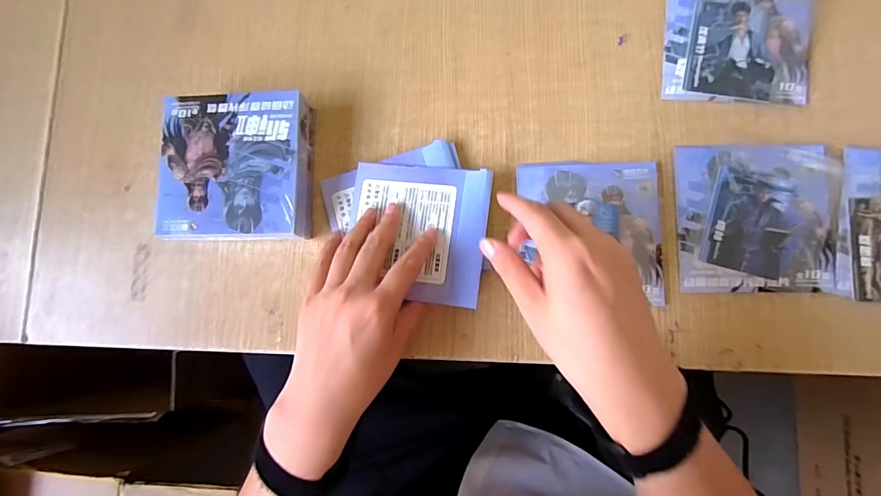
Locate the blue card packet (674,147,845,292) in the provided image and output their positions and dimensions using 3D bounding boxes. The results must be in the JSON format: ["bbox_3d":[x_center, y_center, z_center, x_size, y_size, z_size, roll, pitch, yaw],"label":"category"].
[{"bbox_3d":[0.290,-0.028,0.381,0.136,0.009,0.134,0,84,5],"label":"blue card packet"}]

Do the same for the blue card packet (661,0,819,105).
[{"bbox_3d":[0.287,-0.206,0.402,0.131,0.011,0.131,6,85,6],"label":"blue card packet"}]

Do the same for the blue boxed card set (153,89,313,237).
[{"bbox_3d":[-0.199,-0.078,0.416,0.135,0.044,0.140,-2,84,5],"label":"blue boxed card set"}]

